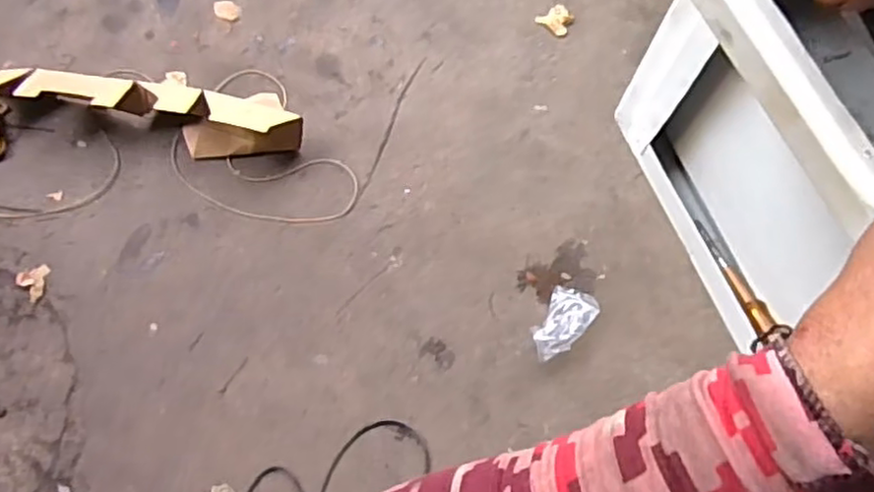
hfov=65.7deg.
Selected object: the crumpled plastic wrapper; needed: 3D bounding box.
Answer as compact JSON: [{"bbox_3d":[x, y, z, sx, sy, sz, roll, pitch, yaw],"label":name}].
[{"bbox_3d":[0.247,0.154,1.357,0.097,0.047,0.169,37,77,10],"label":"crumpled plastic wrapper"}]

